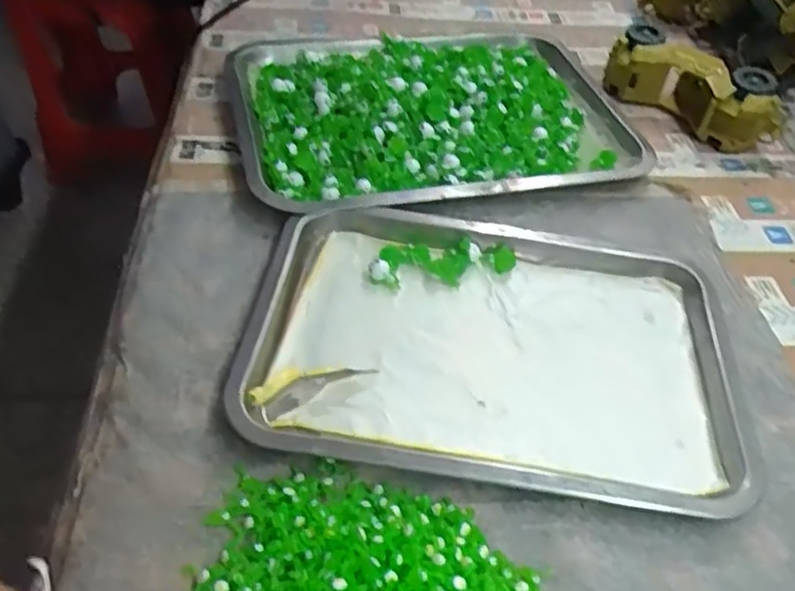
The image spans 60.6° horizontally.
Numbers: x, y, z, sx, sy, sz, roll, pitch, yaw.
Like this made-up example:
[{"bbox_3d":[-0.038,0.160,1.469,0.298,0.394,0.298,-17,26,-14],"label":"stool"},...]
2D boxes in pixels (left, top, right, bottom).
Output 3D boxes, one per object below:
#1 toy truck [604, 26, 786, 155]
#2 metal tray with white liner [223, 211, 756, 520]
[{"bbox_3d":[0.285,-0.199,0.653,0.168,0.059,0.059,35,54,24],"label":"toy truck"},{"bbox_3d":[0.062,0.032,0.450,0.310,0.025,0.207,9,47,3],"label":"metal tray with white liner"}]

